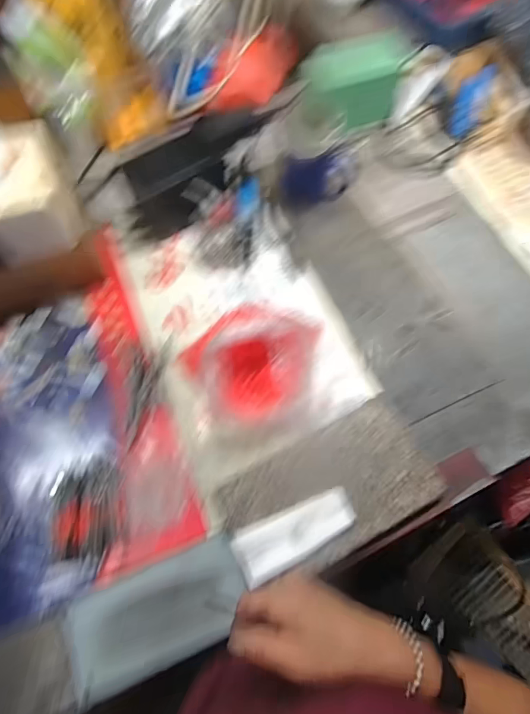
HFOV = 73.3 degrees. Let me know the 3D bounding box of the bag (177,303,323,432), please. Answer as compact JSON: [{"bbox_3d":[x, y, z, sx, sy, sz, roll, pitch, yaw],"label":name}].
[{"bbox_3d":[-0.019,-0.009,0.476,0.178,0.085,0.190,4,67,4],"label":"bag"}]

